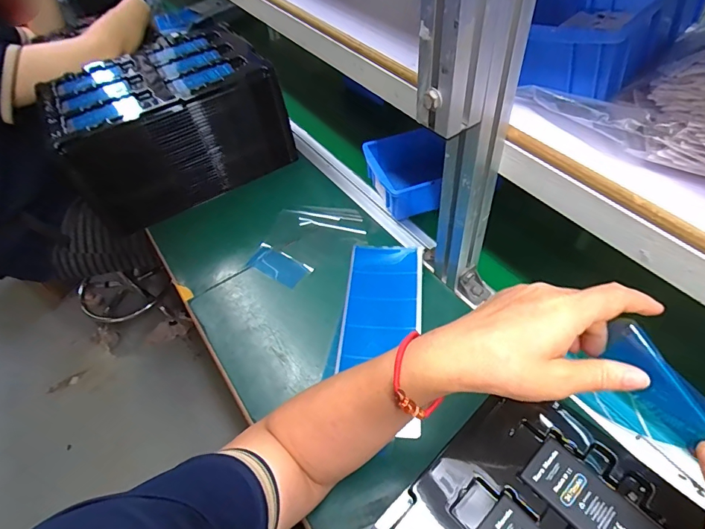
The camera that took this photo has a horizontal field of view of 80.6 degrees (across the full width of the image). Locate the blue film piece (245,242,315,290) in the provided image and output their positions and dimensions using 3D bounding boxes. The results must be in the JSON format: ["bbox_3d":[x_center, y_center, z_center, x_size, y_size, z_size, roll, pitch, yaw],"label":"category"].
[{"bbox_3d":[-0.109,0.002,0.620,0.097,0.005,0.046,24,62,23],"label":"blue film piece"}]

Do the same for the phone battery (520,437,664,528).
[{"bbox_3d":[0.183,0.184,0.315,0.044,0.004,0.100,-37,58,-22],"label":"phone battery"}]

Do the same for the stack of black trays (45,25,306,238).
[{"bbox_3d":[-0.320,-0.253,0.743,0.334,0.194,0.276,-27,54,-16],"label":"stack of black trays"}]

